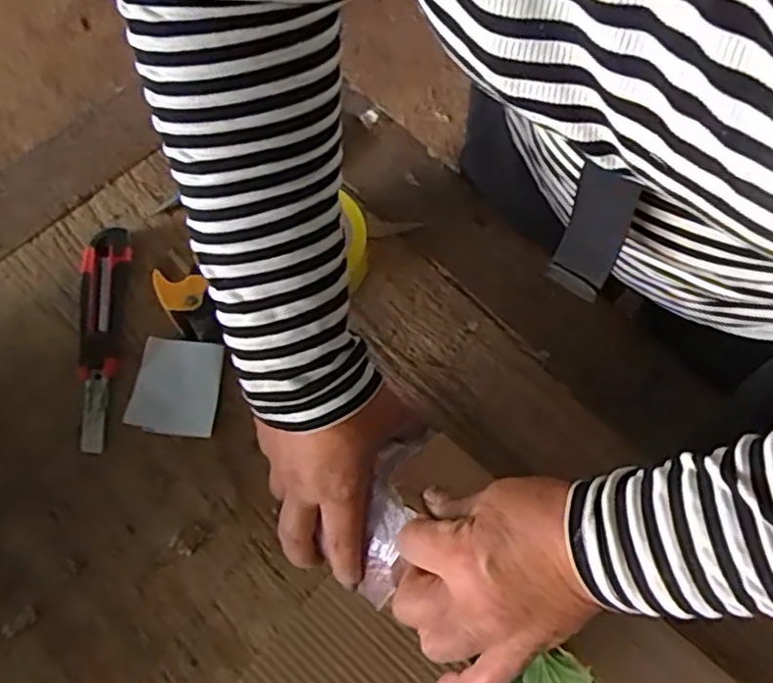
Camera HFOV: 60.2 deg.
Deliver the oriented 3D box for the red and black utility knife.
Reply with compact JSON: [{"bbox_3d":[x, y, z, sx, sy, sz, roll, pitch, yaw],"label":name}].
[{"bbox_3d":[-0.245,-0.007,0.564,0.039,0.017,0.196,-1,68,-1],"label":"red and black utility knife"}]

